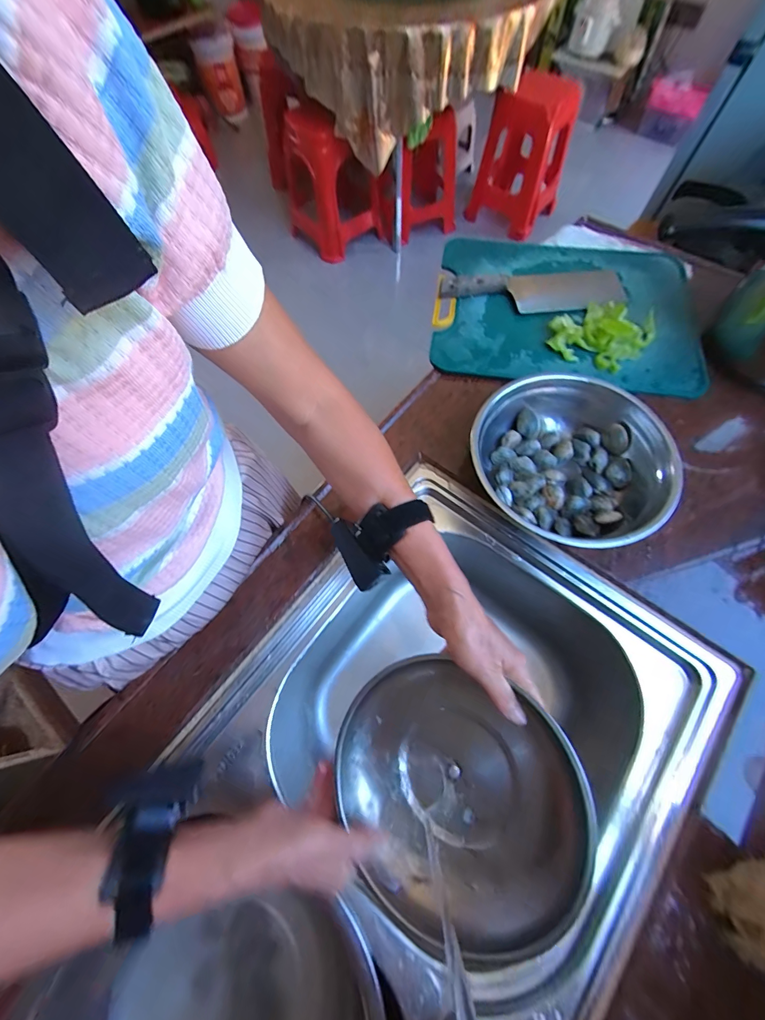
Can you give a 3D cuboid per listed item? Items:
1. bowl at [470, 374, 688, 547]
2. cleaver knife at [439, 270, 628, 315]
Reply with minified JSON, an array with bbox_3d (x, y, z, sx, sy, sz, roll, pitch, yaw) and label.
[{"bbox_3d":[0.218,-0.059,0.435,0.210,0.073,0.215,-1,68,2],"label":"bowl"},{"bbox_3d":[0.247,-0.356,0.578,0.298,0.021,0.107,-7,68,-1],"label":"cleaver knife"}]

